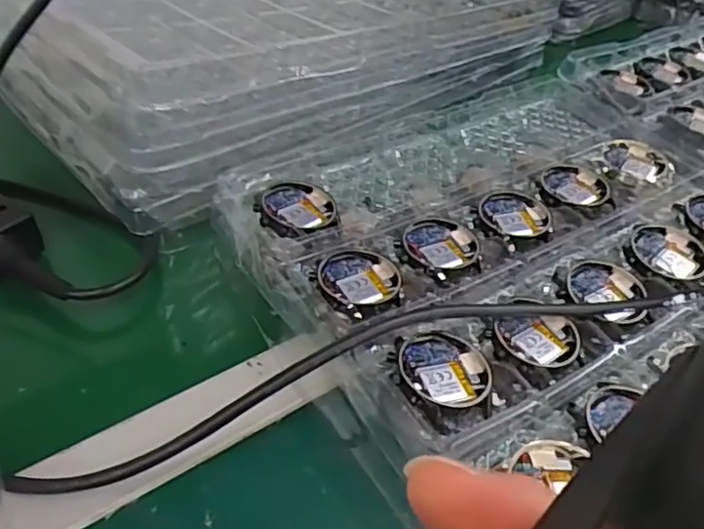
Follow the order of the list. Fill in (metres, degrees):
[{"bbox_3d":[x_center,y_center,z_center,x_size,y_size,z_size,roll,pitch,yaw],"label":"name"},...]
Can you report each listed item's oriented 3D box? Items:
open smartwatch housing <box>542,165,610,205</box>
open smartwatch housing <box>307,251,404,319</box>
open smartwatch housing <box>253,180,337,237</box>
[{"bbox_3d":[0.150,-0.054,0.411,0.043,0.005,0.039,16,43,12],"label":"open smartwatch housing"},{"bbox_3d":[0.003,0.007,0.329,0.045,0.008,0.048,3,42,-3],"label":"open smartwatch housing"},{"bbox_3d":[-0.034,-0.033,0.366,0.047,0.011,0.045,3,42,-3],"label":"open smartwatch housing"}]

